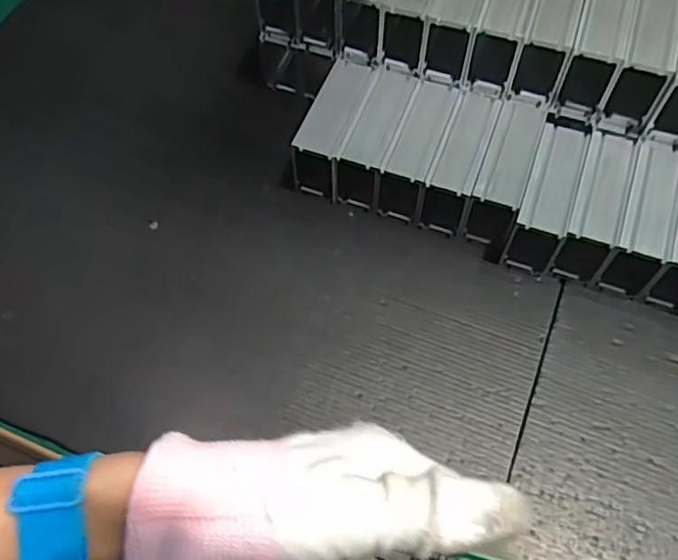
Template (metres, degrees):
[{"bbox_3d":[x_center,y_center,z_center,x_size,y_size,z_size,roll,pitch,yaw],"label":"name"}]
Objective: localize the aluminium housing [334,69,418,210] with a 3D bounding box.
[{"bbox_3d":[0.025,-0.094,0.457,0.031,0.053,0.095,18,62,11],"label":"aluminium housing"}]

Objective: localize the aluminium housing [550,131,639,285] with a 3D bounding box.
[{"bbox_3d":[0.168,-0.047,0.431,0.029,0.052,0.088,19,62,11],"label":"aluminium housing"}]

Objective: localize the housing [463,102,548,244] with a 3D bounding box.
[{"bbox_3d":[0.111,-0.069,0.442,0.030,0.053,0.093,17,62,10],"label":"housing"}]

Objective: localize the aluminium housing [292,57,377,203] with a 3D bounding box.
[{"bbox_3d":[-0.003,-0.104,0.461,0.032,0.052,0.089,18,62,10],"label":"aluminium housing"}]

